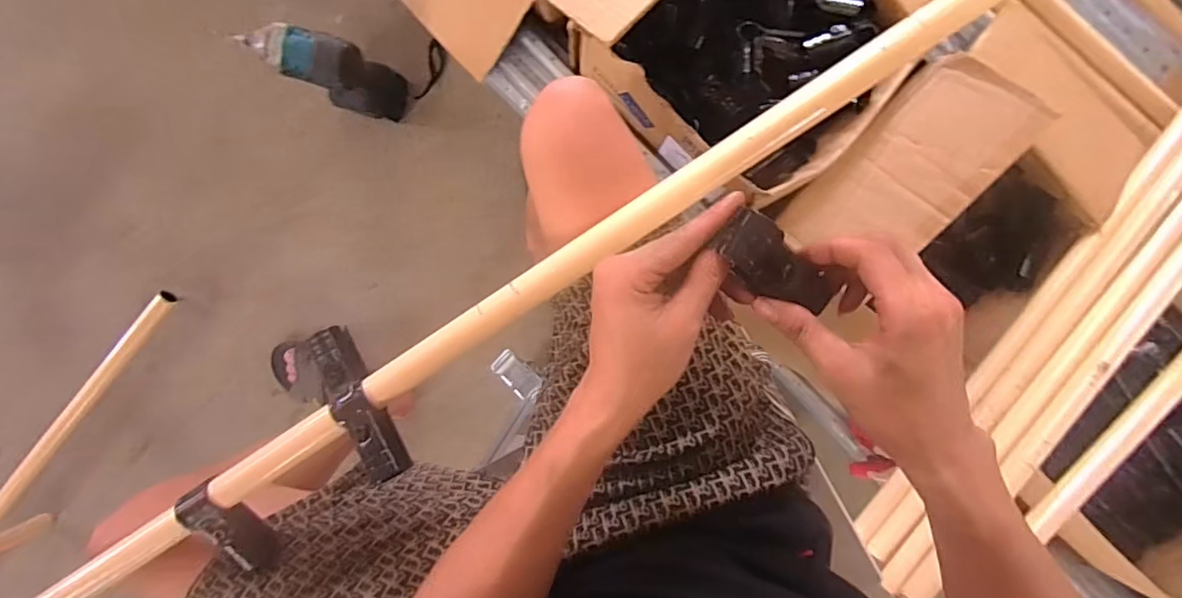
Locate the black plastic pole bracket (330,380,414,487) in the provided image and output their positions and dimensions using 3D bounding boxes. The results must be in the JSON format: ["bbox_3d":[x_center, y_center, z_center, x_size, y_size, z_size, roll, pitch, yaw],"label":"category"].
[{"bbox_3d":[-0.176,0.108,0.448,0.028,0.042,0.078,-28,94,6],"label":"black plastic pole bracket"}]

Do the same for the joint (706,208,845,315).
[{"bbox_3d":[0.116,-0.018,0.344,0.087,0.017,0.039,27,98,-22],"label":"joint"}]

